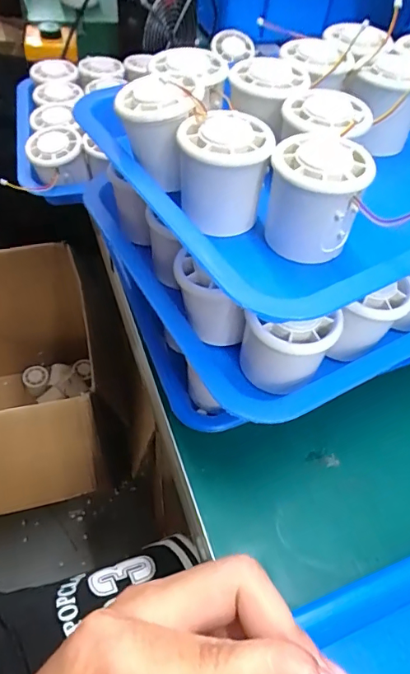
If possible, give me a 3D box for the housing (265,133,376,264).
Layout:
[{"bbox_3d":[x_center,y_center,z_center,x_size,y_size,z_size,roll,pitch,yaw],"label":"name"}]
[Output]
[{"bbox_3d":[0.066,-0.085,0.290,0.053,0.056,0.054,15,52,6],"label":"housing"}]

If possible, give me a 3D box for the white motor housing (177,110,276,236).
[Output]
[{"bbox_3d":[0.011,-0.103,0.303,0.056,0.058,0.053,12,52,4],"label":"white motor housing"}]

